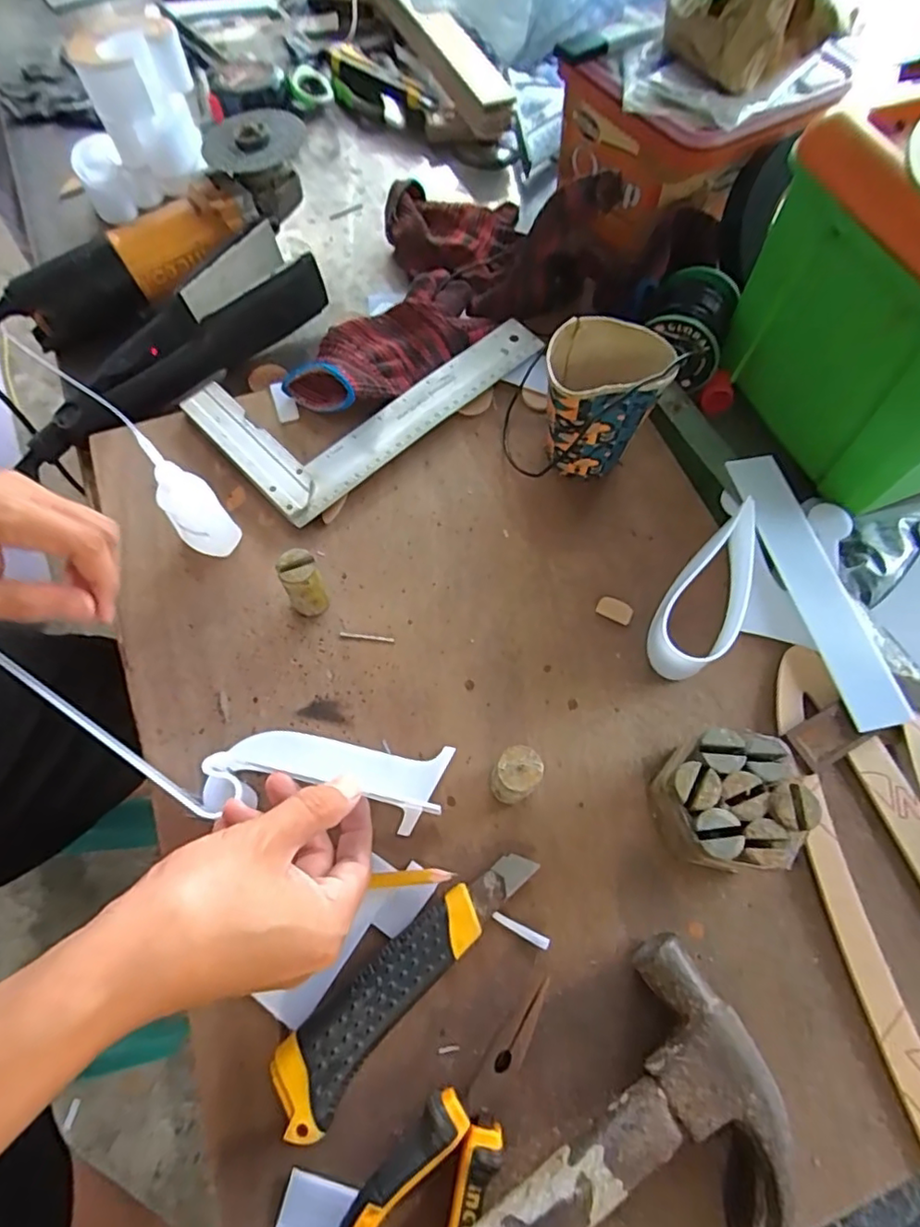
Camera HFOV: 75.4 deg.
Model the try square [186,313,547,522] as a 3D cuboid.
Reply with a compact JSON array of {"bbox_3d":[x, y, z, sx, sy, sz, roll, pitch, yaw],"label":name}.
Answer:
[{"bbox_3d":[-0.074,-0.189,0.480,0.253,0.015,0.142,-41,72,-14],"label":"try square"}]

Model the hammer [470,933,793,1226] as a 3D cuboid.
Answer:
[{"bbox_3d":[0.034,0.289,0.252,0.291,0.055,0.116,-37,71,-16],"label":"hammer"}]

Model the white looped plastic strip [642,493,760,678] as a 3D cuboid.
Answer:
[{"bbox_3d":[0.174,-0.016,0.404,0.054,0.040,0.135,37,70,15],"label":"white looped plastic strip"}]

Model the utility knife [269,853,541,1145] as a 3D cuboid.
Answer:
[{"bbox_3d":[-0.029,0.187,0.315,0.039,0.021,0.163,40,74,17],"label":"utility knife"}]

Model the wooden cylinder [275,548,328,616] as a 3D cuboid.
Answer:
[{"bbox_3d":[-0.103,-0.018,0.389,0.024,0.052,0.025,-29,69,-10],"label":"wooden cylinder"}]

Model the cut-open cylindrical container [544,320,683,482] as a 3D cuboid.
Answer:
[{"bbox_3d":[0.097,-0.148,0.421,0.078,0.095,0.063,5,67,4],"label":"cut-open cylindrical container"}]

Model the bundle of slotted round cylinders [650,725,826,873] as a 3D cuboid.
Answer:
[{"bbox_3d":[0.149,0.106,0.336,0.070,0.053,0.072,-1,67,2],"label":"bundle of slotted round cylinders"}]

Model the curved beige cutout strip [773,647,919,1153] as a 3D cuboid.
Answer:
[{"bbox_3d":[0.222,0.152,0.339,0.042,0.010,0.276,-3,67,1],"label":"curved beige cutout strip"}]

